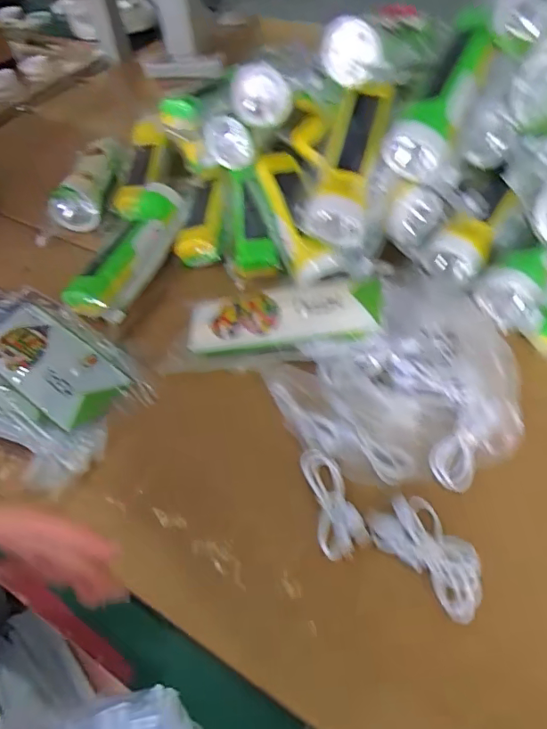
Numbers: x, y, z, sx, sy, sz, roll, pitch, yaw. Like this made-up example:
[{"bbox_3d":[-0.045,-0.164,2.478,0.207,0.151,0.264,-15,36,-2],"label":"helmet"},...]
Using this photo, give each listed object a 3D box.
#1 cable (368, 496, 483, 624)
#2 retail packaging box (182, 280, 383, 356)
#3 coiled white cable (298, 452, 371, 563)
[{"bbox_3d":[0.101,0.118,0.319,0.048,0.027,0.080,-27,39,-16],"label":"cable"},{"bbox_3d":[0.007,-0.043,0.431,0.167,0.024,0.063,-6,49,18],"label":"retail packaging box"},{"bbox_3d":[0.041,0.097,0.354,0.032,0.010,0.076,-14,51,-6],"label":"coiled white cable"}]

